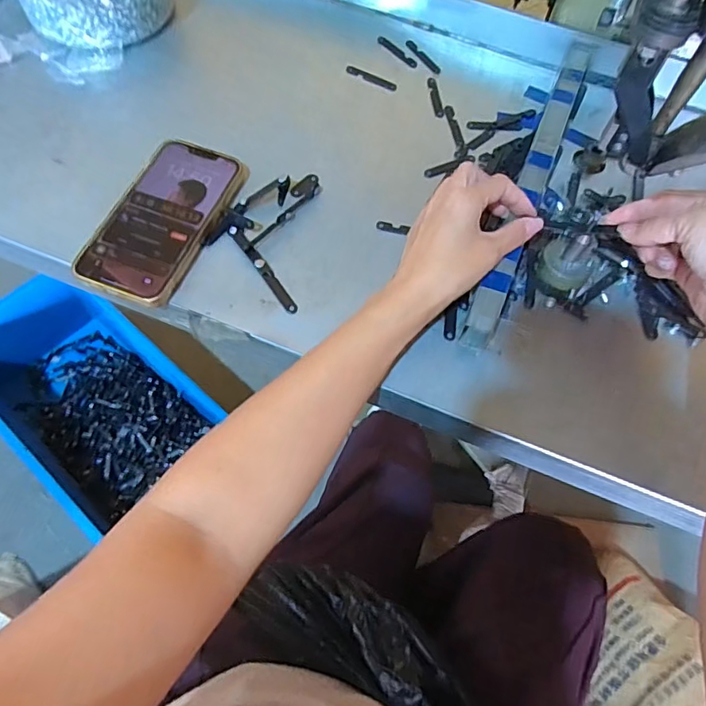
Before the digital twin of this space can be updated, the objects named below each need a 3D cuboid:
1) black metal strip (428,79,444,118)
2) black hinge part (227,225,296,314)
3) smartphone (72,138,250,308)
[{"bbox_3d":[0.079,-0.244,0.507,0.010,0.004,0.053,-4,64,-5],"label":"black metal strip"},{"bbox_3d":[-0.068,-0.064,0.401,0.010,0.005,0.086,-32,70,-17],"label":"black hinge part"},{"bbox_3d":[-0.146,-0.104,0.415,0.078,0.012,0.146,19,64,6],"label":"smartphone"}]

